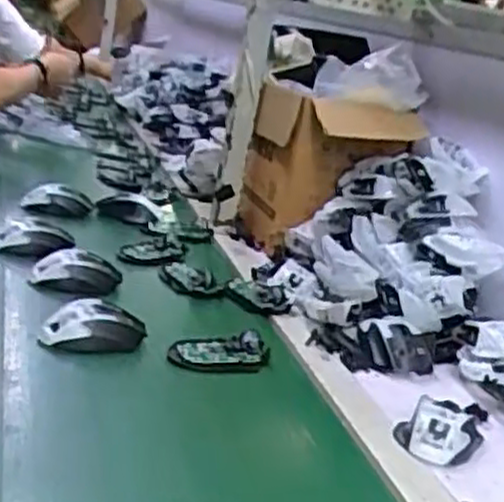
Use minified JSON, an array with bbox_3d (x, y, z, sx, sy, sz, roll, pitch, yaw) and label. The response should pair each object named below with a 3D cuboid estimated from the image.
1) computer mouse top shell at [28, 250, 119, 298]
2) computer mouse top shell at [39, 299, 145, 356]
[{"bbox_3d":[-0.222,0.028,1.020,0.116,0.039,0.056,4,19,-20],"label":"computer mouse top shell"},{"bbox_3d":[-0.172,0.082,0.879,0.115,0.036,0.062,4,19,-19],"label":"computer mouse top shell"}]

